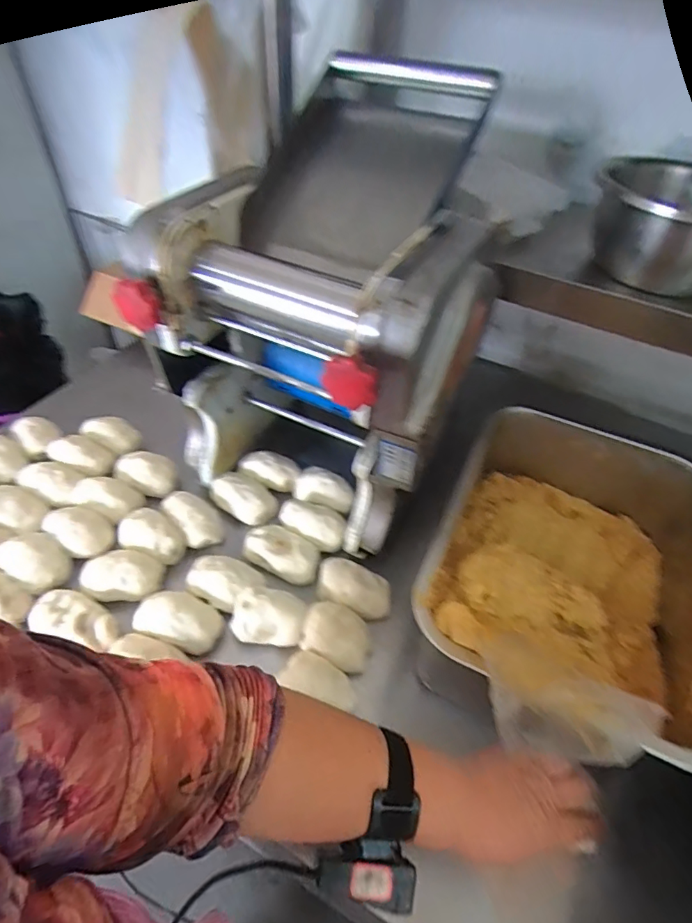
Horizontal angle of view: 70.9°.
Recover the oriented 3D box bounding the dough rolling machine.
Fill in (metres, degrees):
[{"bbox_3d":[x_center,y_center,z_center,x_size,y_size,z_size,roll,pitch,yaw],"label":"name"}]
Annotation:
[{"bbox_3d":[0.027,-0.196,0.599,0.301,0.384,0.508,23,47,15],"label":"dough rolling machine"}]

